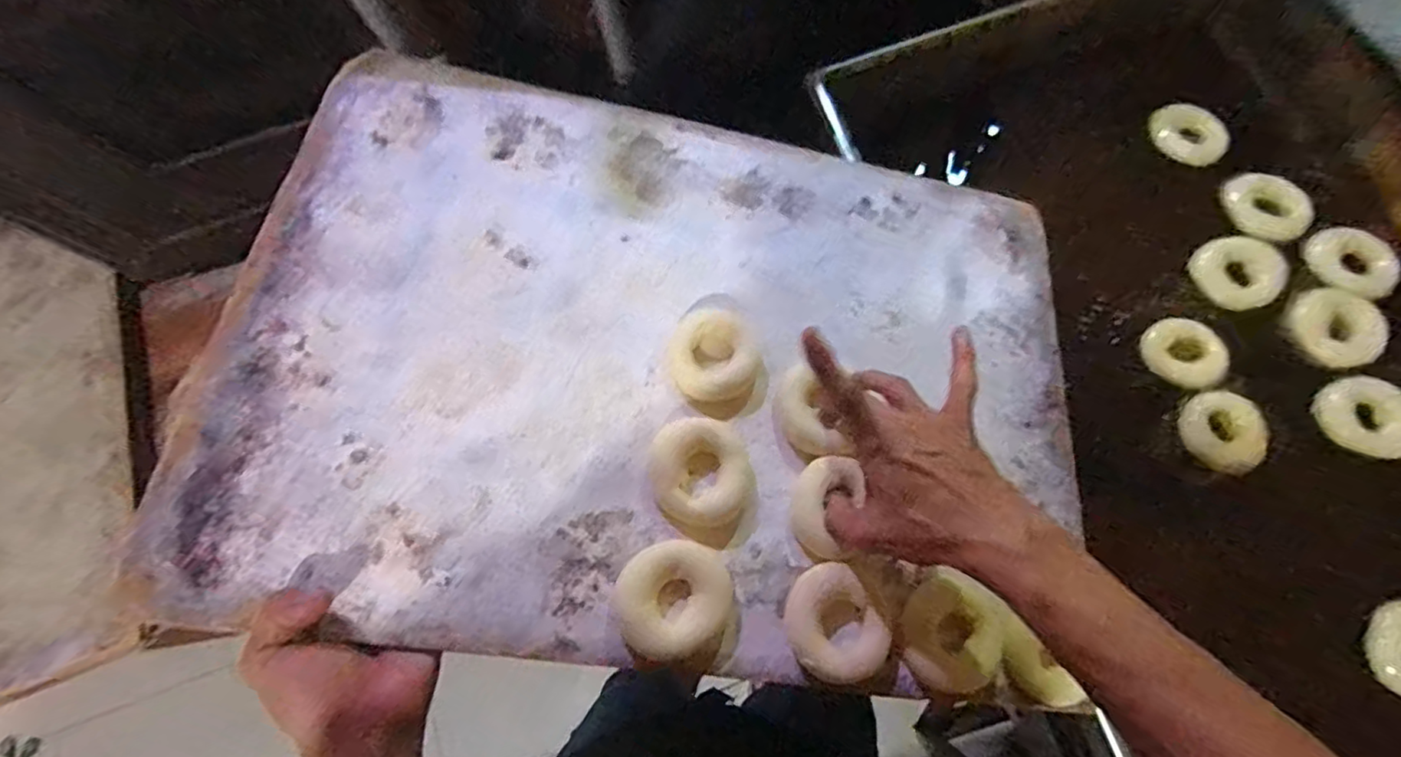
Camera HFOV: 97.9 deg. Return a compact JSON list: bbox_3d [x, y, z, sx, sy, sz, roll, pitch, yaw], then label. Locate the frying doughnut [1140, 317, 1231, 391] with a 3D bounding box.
[{"bbox_3d":[0.451,-0.025,0.569,0.069,0.015,0.060,29,77,9],"label":"frying doughnut"}]

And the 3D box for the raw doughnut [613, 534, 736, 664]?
[{"bbox_3d":[-0.016,0.135,0.374,0.066,0.021,0.070,0,75,1],"label":"raw doughnut"}]

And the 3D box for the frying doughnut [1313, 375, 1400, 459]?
[{"bbox_3d":[0.597,0.034,0.543,0.073,0.022,0.065,14,76,5],"label":"frying doughnut"}]

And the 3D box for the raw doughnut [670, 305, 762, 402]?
[{"bbox_3d":[0.010,-0.015,0.443,0.063,0.024,0.064,0,75,1],"label":"raw doughnut"}]

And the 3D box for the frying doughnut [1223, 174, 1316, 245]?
[{"bbox_3d":[0.548,-0.167,0.595,0.062,0.027,0.076,-24,76,-5],"label":"frying doughnut"}]

